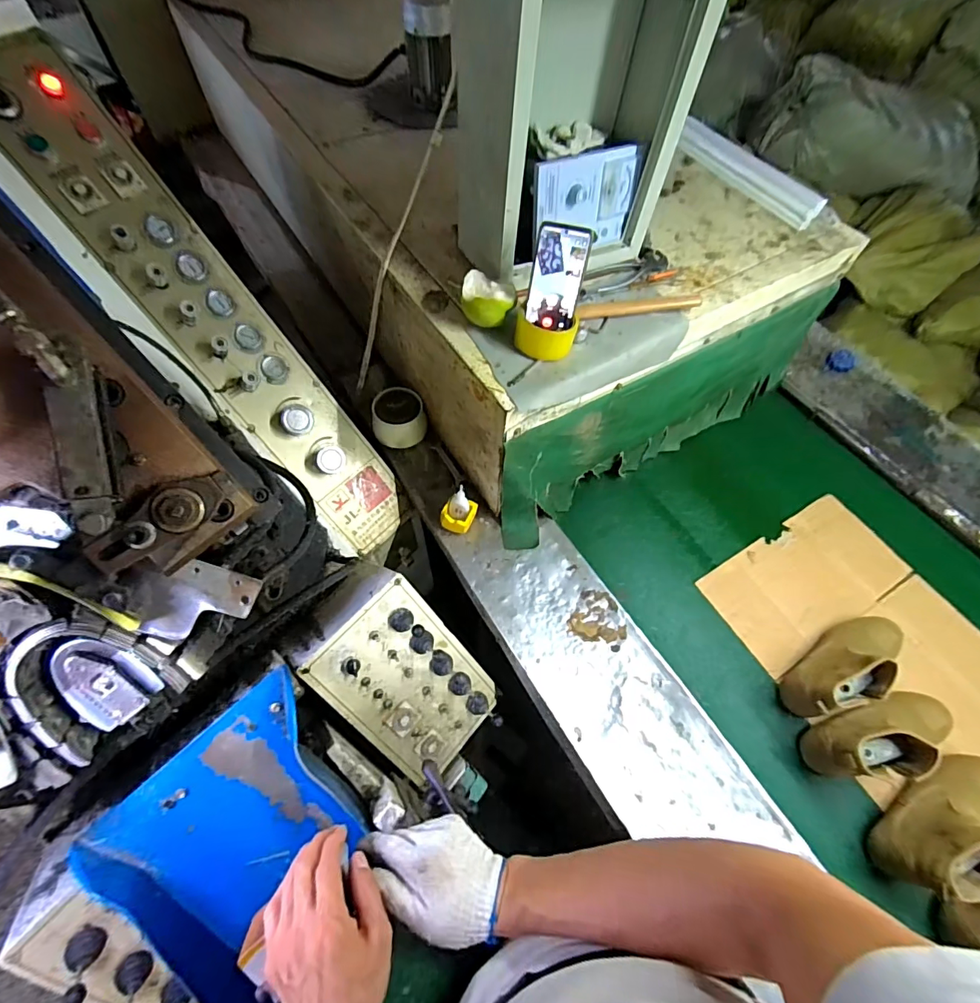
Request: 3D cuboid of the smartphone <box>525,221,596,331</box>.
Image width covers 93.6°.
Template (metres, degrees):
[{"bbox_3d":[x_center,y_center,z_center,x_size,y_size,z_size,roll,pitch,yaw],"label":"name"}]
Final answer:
[{"bbox_3d":[0.100,-0.329,0.682,0.078,0.138,0.006,14,38,4],"label":"smartphone"}]

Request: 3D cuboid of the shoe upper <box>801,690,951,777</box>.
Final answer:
[{"bbox_3d":[0.678,0.396,0.784,0.261,0.149,0.098,-17,61,-12],"label":"shoe upper"}]

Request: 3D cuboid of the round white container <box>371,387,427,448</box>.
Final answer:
[{"bbox_3d":[-0.207,-0.183,1.060,0.119,0.100,0.117,-10,60,-8],"label":"round white container"}]

